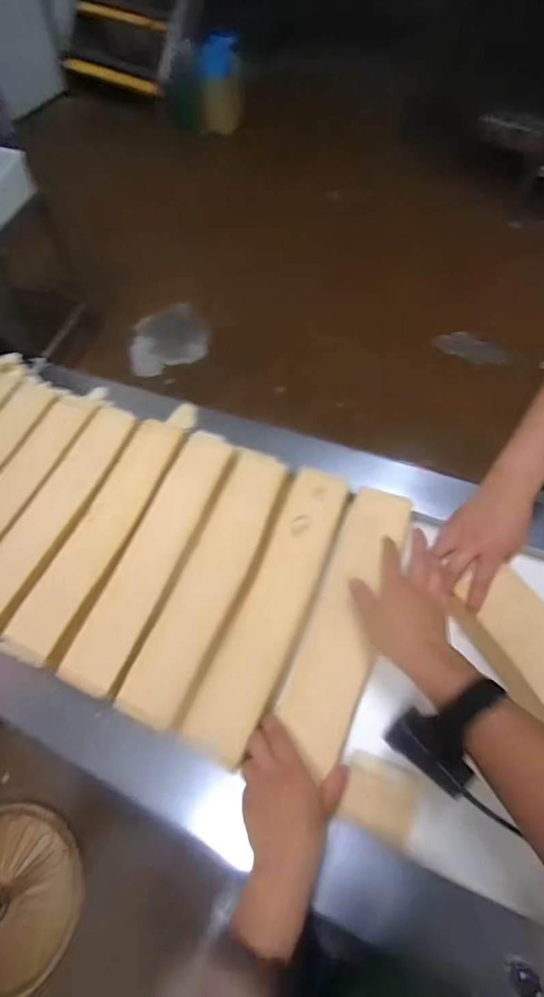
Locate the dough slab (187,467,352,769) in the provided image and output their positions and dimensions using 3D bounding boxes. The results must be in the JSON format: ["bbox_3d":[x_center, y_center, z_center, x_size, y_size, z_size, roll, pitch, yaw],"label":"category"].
[{"bbox_3d":[0.005,0.129,0.567,0.077,0.026,0.364,21,70,10],"label":"dough slab"}]

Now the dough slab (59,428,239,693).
[{"bbox_3d":[-0.153,0.064,0.612,0.078,0.027,0.373,20,65,9],"label":"dough slab"}]

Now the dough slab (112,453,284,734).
[{"bbox_3d":[-0.075,0.097,0.596,0.079,0.022,0.368,19,65,9],"label":"dough slab"}]

